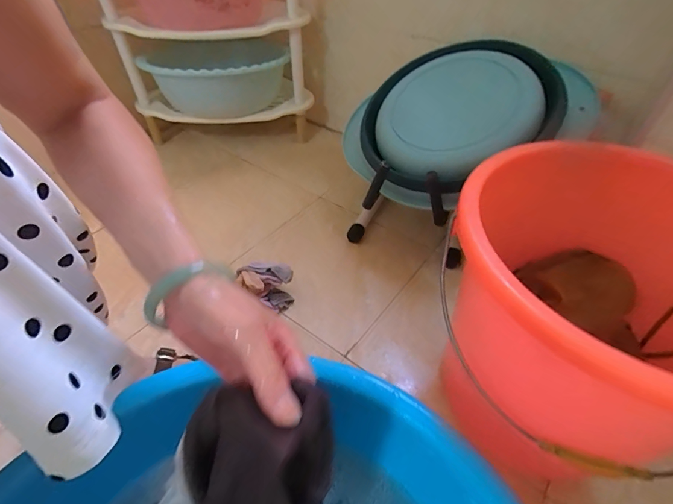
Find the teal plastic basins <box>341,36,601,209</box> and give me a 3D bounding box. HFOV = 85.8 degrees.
[{"bbox_3d":[0.208,-0.233,0.656,0.355,0.083,0.340,-38,56,1],"label":"teal plastic basins"}]

